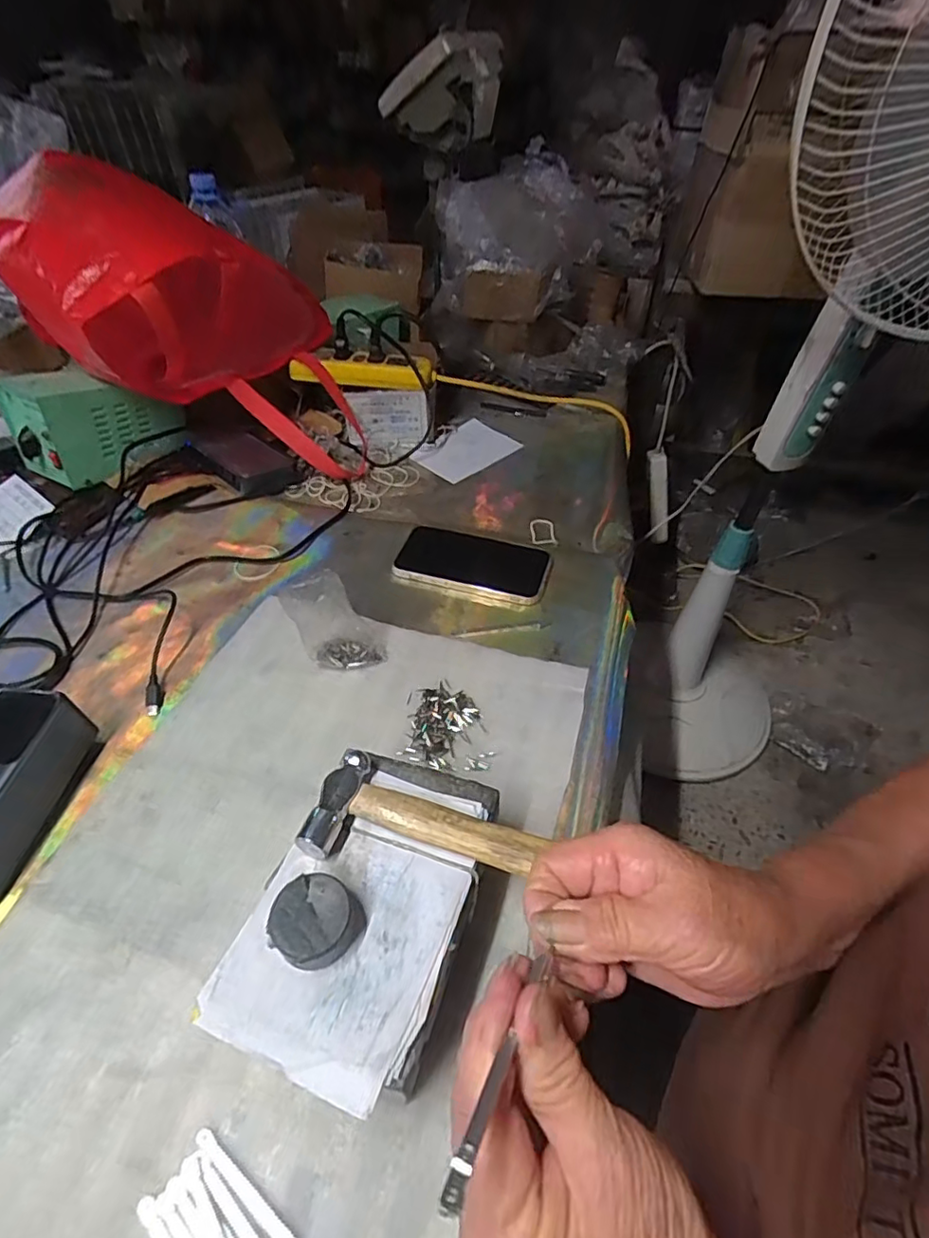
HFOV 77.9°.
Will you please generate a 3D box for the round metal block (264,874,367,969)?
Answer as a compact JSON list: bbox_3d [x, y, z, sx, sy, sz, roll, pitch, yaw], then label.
[{"bbox_3d":[-0.073,0.147,0.281,0.037,0.020,0.039,0,46,0],"label":"round metal block"}]

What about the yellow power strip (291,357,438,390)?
[{"bbox_3d":[-0.126,-0.304,0.706,0.174,0.027,0.036,2,46,2],"label":"yellow power strip"}]

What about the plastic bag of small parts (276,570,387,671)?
[{"bbox_3d":[-0.103,0.005,0.463,0.059,0.095,0.034,-22,41,-7],"label":"plastic bag of small parts"}]

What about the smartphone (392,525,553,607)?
[{"bbox_3d":[0.008,-0.054,0.574,0.149,0.020,0.072,13,46,11],"label":"smartphone"}]

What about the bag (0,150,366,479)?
[{"bbox_3d":[-0.297,-0.309,0.635,0.313,0.280,0.215,-14,48,-15],"label":"bag"}]

